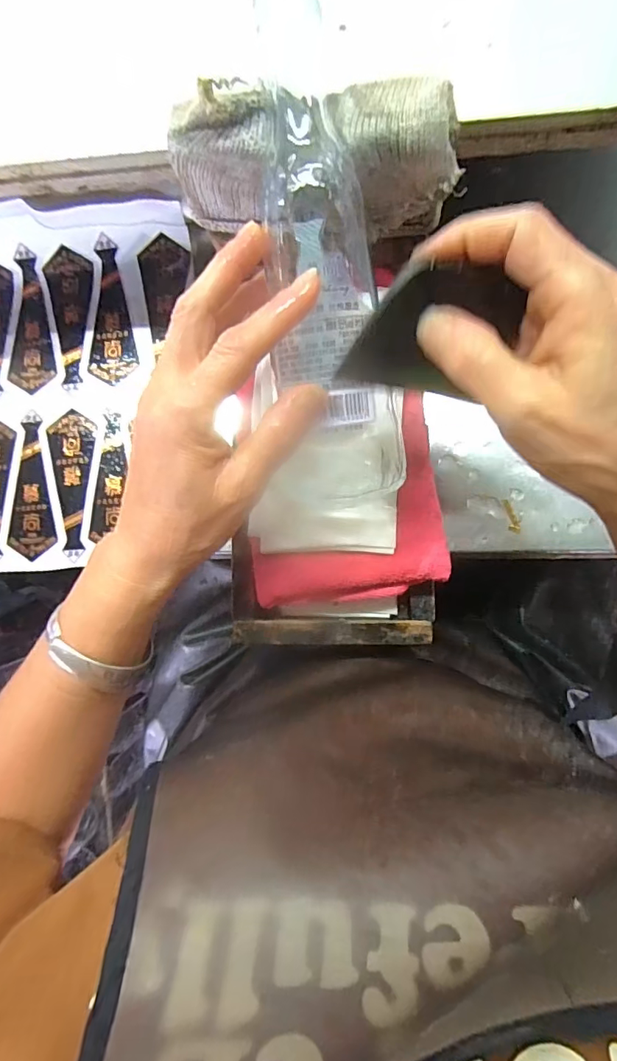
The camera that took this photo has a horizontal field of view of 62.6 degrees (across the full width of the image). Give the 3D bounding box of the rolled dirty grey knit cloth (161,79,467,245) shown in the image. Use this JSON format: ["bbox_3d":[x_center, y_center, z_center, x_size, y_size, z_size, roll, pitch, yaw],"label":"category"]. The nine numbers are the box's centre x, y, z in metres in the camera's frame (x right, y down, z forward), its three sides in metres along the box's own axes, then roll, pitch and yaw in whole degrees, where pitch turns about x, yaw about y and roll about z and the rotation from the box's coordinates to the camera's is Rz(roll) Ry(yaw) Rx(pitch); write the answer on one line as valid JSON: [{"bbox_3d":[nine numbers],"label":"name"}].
[{"bbox_3d":[0.002,-0.170,0.237,0.126,0.059,0.034,0,93,6],"label":"rolled dirty grey knit cloth"}]

